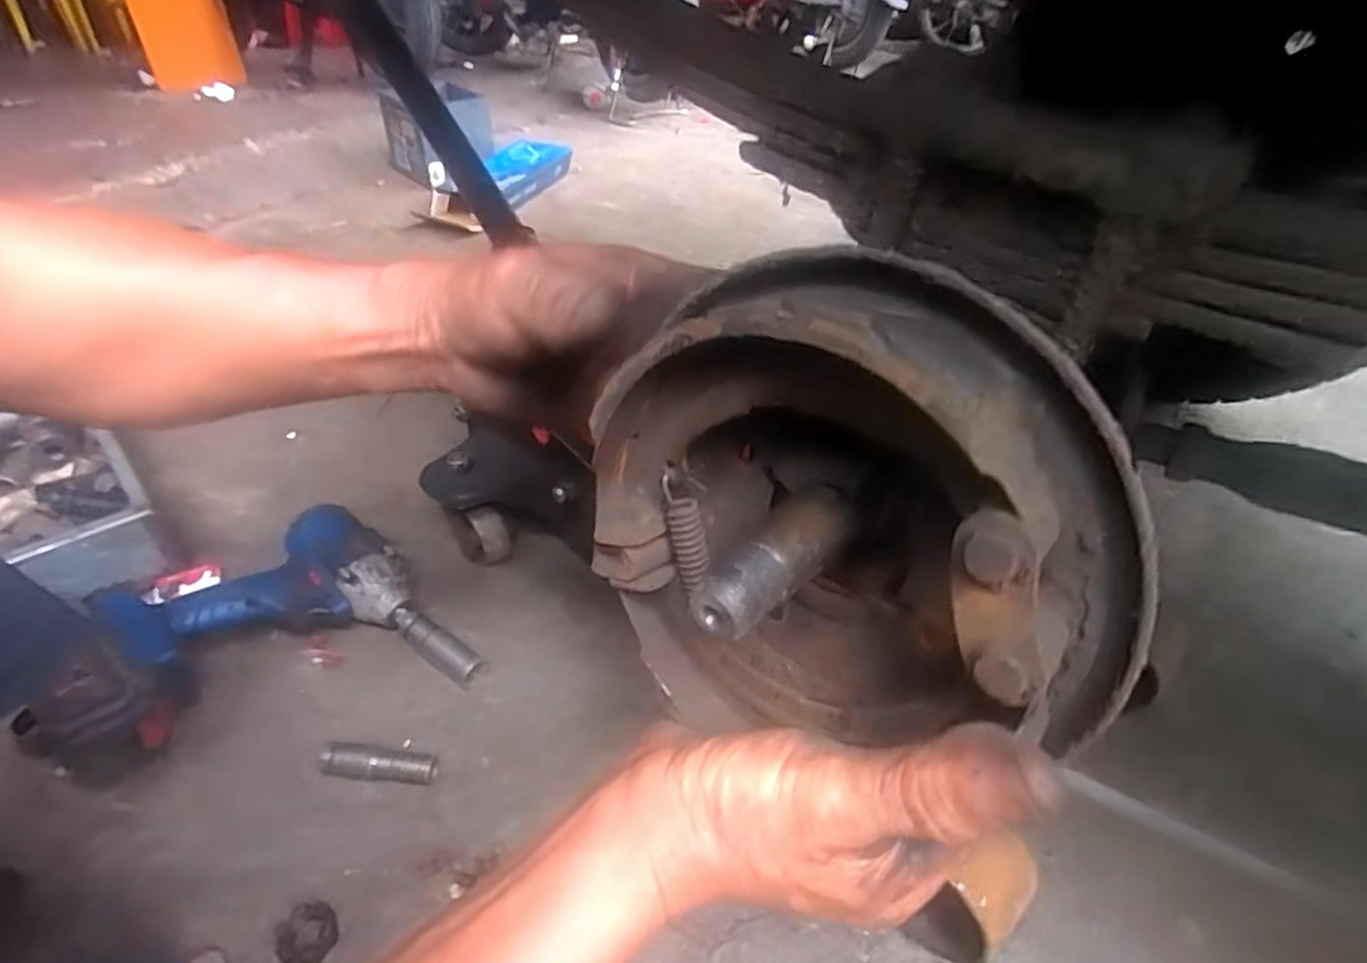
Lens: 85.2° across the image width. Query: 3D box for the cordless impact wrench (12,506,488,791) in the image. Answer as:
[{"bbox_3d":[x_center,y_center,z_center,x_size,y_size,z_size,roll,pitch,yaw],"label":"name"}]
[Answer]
[{"bbox_3d":[-0.317,0.100,0.566,0.276,0.090,0.194,-15,39,-17],"label":"cordless impact wrench"}]

